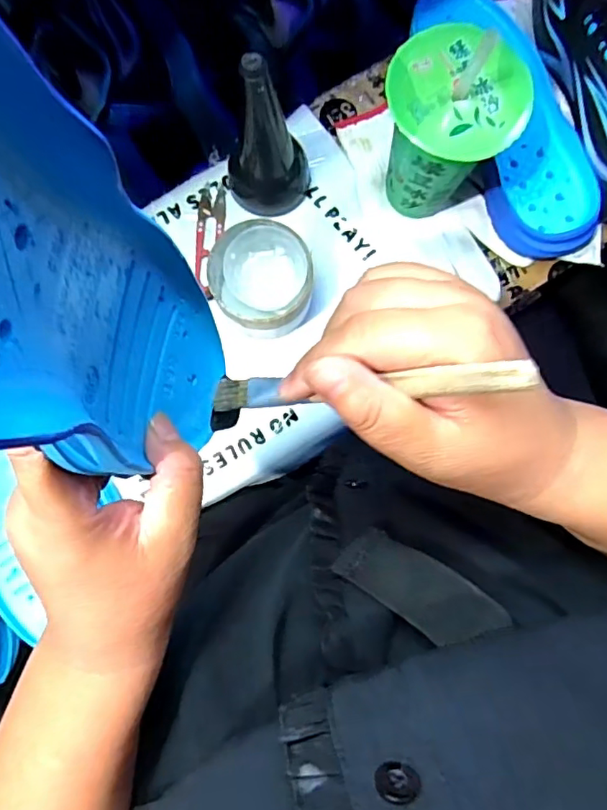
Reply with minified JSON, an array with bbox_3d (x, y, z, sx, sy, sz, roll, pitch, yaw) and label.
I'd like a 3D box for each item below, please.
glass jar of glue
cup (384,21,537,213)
[{"bbox_3d":[-0.034,-0.101,0.455,0.080,0.050,0.087,2,84,-1],"label":"glass jar of glue"},{"bbox_3d":[0.102,-0.200,0.418,0.091,0.119,0.087,0,84,-1],"label":"cup"}]

